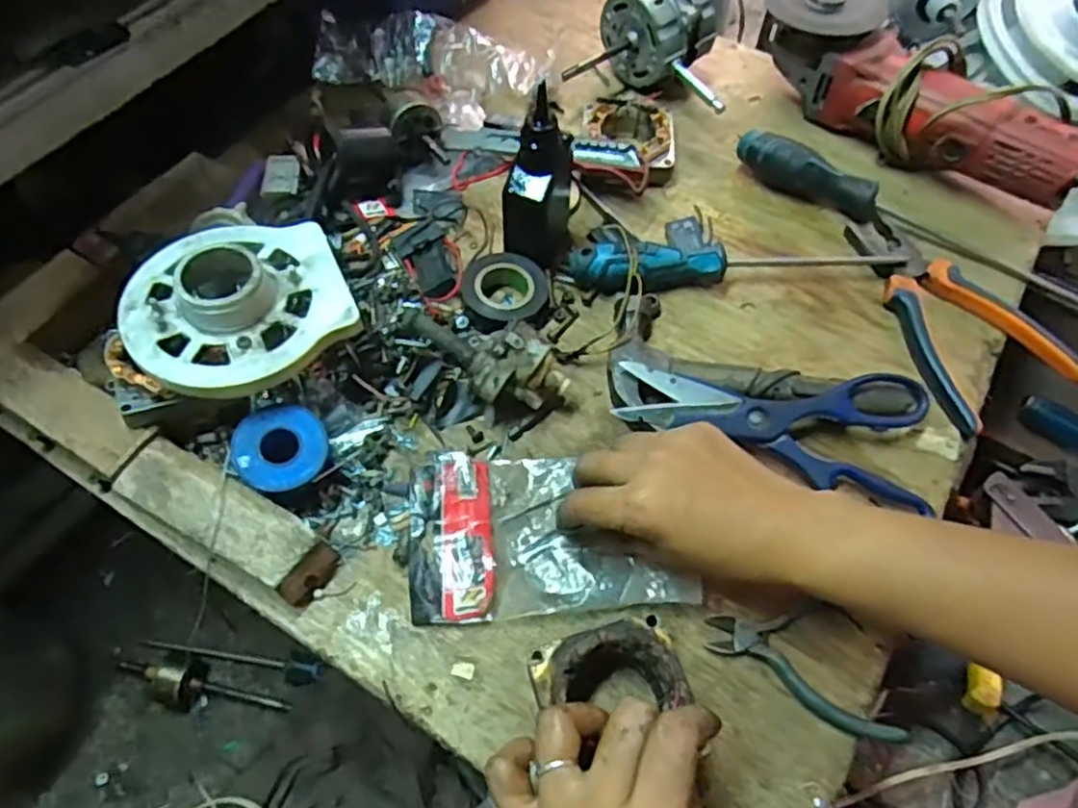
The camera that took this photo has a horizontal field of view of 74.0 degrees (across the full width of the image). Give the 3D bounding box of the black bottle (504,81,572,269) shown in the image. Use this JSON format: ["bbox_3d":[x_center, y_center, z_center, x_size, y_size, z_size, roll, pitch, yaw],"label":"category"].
[{"bbox_3d":[0.001,-0.152,0.502,0.046,0.118,0.057,6,60,2],"label":"black bottle"}]

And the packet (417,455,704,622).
[{"bbox_3d":[0.003,0.073,0.430,0.158,0.019,0.104,-3,60,-4],"label":"packet"}]

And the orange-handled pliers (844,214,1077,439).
[{"bbox_3d":[0.302,-0.072,0.522,0.103,0.019,0.183,-15,61,-10],"label":"orange-handled pliers"}]

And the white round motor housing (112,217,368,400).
[{"bbox_3d":[-0.182,-0.068,0.426,0.125,0.034,0.123,1,60,-1],"label":"white round motor housing"}]

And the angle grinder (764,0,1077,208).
[{"bbox_3d":[0.308,-0.257,0.590,0.094,0.084,0.289,-39,68,-21],"label":"angle grinder"}]

